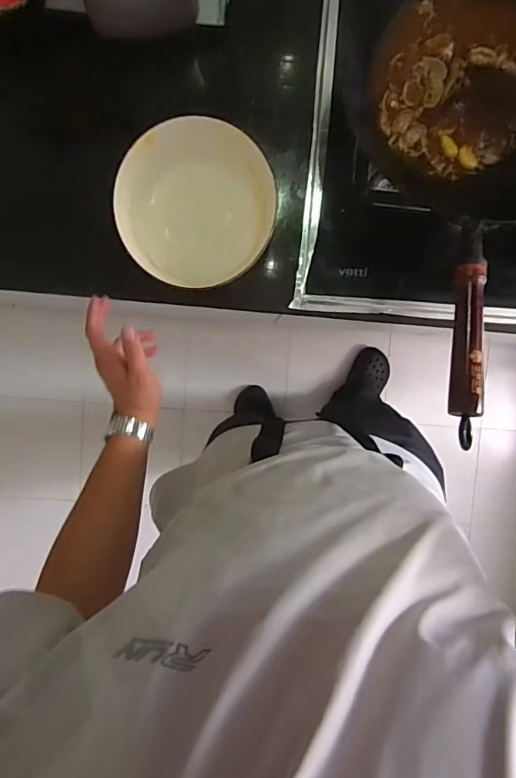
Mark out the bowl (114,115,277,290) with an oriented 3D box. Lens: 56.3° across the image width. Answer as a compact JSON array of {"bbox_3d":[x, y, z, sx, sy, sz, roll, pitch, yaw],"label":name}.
[{"bbox_3d":[-0.076,-0.233,0.623,0.189,0.073,0.185,0,94,-1],"label":"bowl"}]

